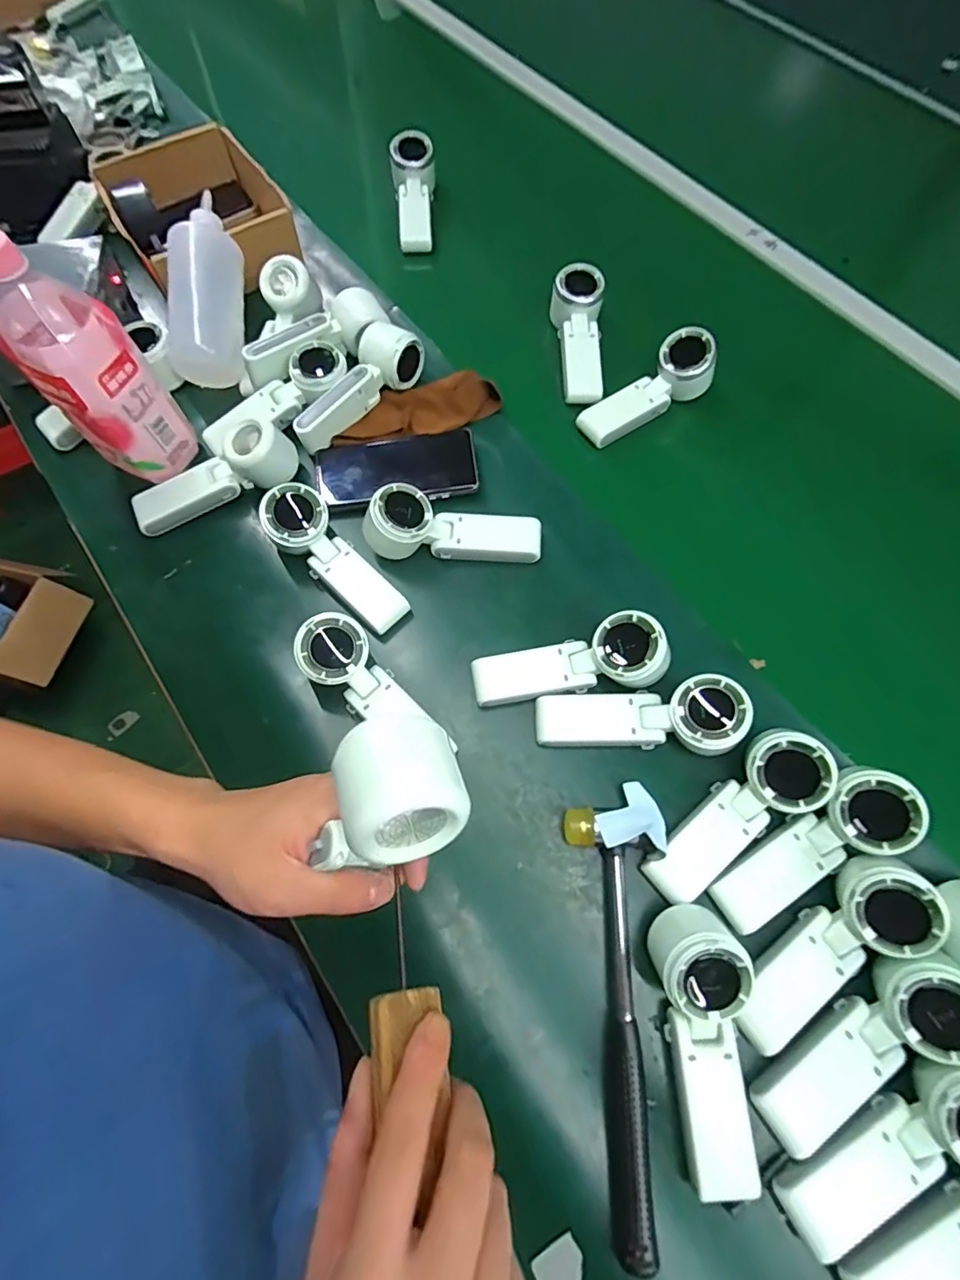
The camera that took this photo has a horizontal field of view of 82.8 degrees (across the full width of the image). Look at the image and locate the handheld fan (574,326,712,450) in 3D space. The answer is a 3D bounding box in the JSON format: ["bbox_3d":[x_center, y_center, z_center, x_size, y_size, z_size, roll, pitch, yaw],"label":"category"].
[{"bbox_3d":[0.183,-0.270,0.601,0.160,0.049,0.055,-35,71,2],"label":"handheld fan"}]

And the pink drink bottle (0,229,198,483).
[{"bbox_3d":[-0.353,-0.245,0.493,0.089,0.224,0.103,-38,73,-15],"label":"pink drink bottle"}]

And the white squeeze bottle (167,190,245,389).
[{"bbox_3d":[-0.298,-0.387,0.598,0.078,0.069,0.195,7,103,2],"label":"white squeeze bottle"}]

